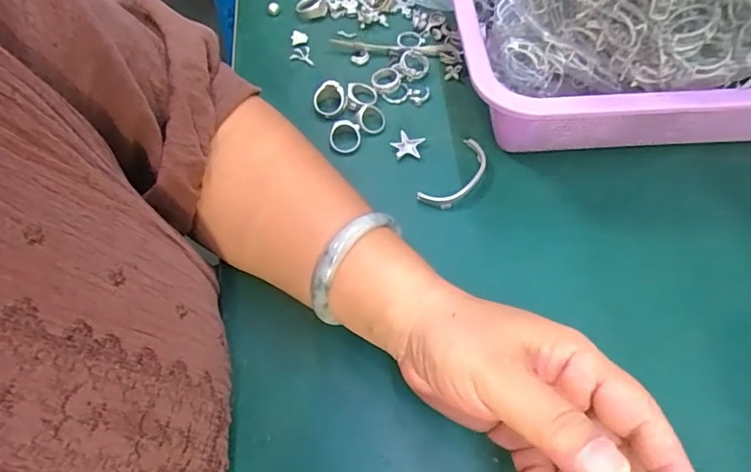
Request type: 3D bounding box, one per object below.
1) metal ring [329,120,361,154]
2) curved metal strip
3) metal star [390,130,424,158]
[{"bbox_3d":[-0.023,-0.074,0.376,0.023,0.004,0.025,0,81,1],"label":"metal ring"},{"bbox_3d":[0.058,-0.042,0.357,0.026,0.007,0.063,34,68,18],"label":"curved metal strip"},{"bbox_3d":[0.023,-0.067,0.373,0.022,0.005,0.020,11,63,8],"label":"metal star"}]

